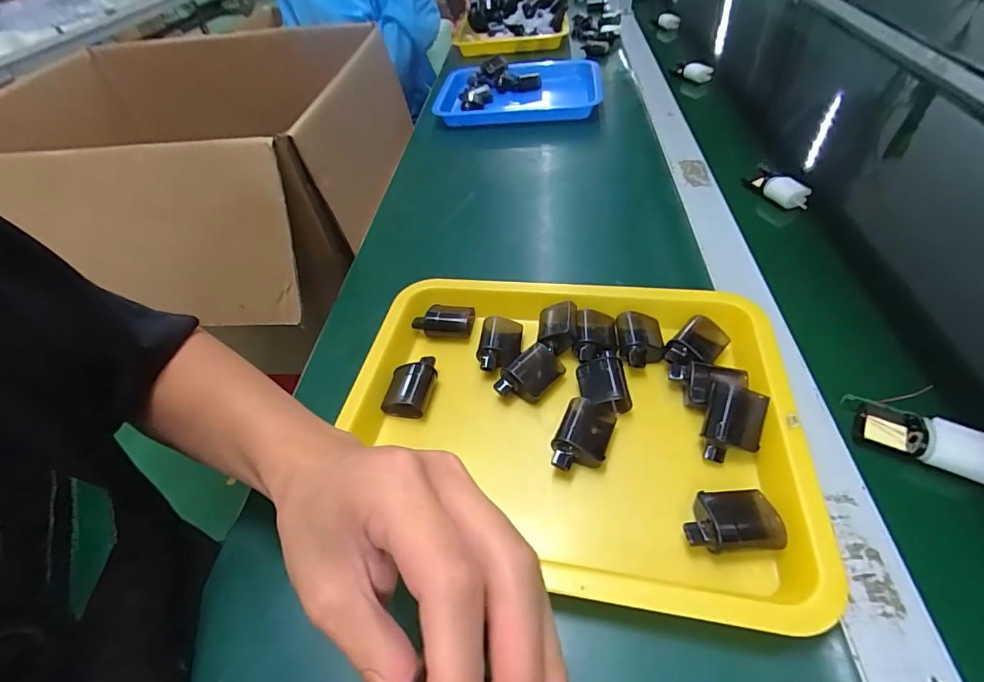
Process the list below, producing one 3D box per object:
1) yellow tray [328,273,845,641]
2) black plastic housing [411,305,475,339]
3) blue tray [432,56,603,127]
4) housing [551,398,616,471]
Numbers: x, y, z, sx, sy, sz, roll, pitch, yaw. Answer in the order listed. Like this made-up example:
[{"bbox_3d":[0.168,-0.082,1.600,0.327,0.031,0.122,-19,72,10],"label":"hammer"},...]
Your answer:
[{"bbox_3d":[0.049,0.056,0.355,0.335,0.041,0.258,4,48,10],"label":"yellow tray"},{"bbox_3d":[-0.046,-0.019,0.434,0.055,0.019,0.032,-1,47,6],"label":"black plastic housing"},{"bbox_3d":[0.048,-0.447,0.810,0.279,0.036,0.210,0,48,8],"label":"blue tray"},{"bbox_3d":[0.068,0.071,0.338,0.037,0.024,0.060,14,51,18],"label":"housing"}]

